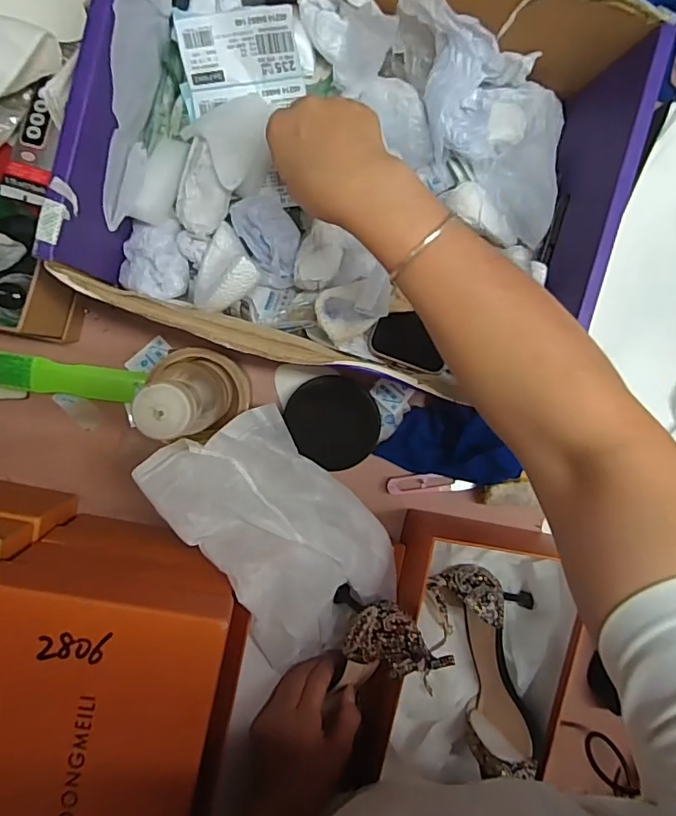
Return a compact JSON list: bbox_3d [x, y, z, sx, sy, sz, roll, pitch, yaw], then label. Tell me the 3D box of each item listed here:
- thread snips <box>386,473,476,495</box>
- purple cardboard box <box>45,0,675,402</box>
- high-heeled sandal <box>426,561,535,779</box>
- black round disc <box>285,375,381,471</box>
[{"bbox_3d":[0.100,0.080,0.560,0.097,0.013,0.020,-1,96,-6],"label":"thread snips"},{"bbox_3d":[0.014,-0.198,0.434,0.394,0.120,0.319,14,94,-7],"label":"purple cardboard box"},{"bbox_3d":[0.148,0.251,0.528,0.096,0.083,0.186,-9,97,-5],"label":"high-heeled sandal"},{"bbox_3d":[-0.004,0.015,0.531,0.088,0.006,0.094,2,99,10],"label":"black round disc"}]

